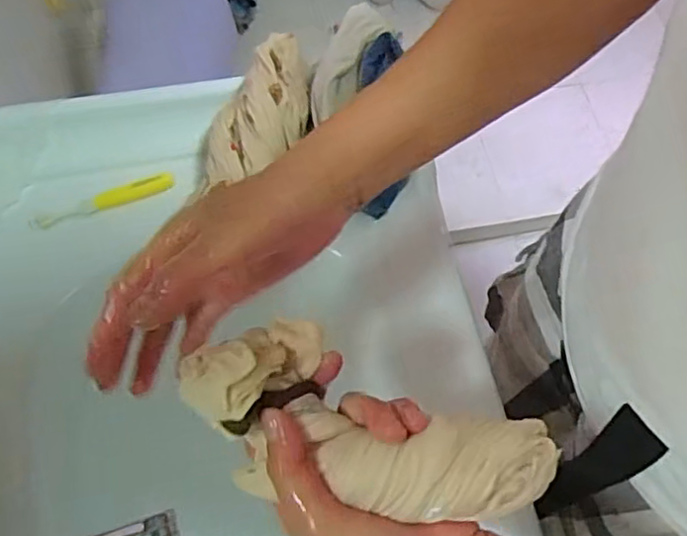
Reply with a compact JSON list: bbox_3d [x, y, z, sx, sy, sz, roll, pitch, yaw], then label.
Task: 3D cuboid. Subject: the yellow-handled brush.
[{"bbox_3d":[-0.212,-0.059,0.566,0.125,0.014,0.017,-21,69,-12],"label":"yellow-handled brush"}]

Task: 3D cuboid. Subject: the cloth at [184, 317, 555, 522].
[{"bbox_3d":[0.008,0.080,0.318,0.181,0.046,0.079,18,66,8],"label":"cloth"}]

